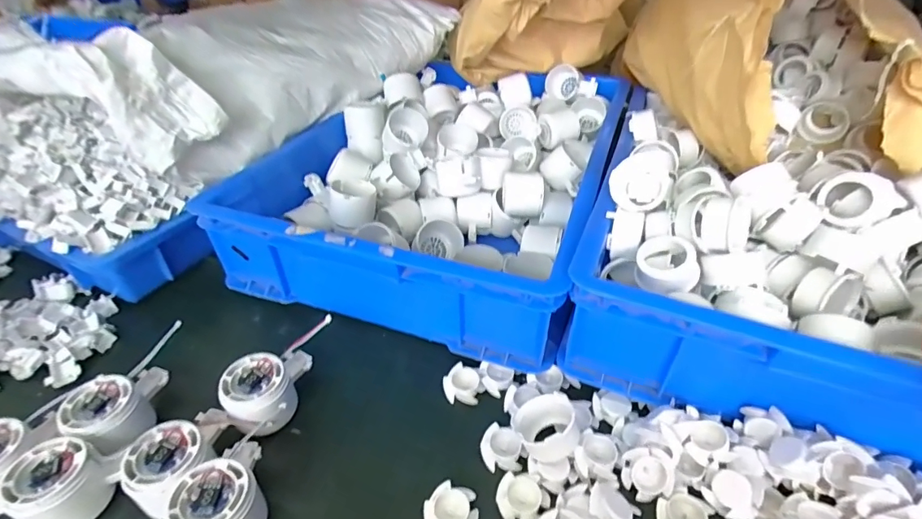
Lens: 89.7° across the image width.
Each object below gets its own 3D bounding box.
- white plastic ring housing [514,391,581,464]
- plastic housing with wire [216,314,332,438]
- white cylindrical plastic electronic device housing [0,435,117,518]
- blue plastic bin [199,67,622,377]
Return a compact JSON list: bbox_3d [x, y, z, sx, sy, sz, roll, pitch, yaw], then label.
[{"bbox_3d":[0.077,0.146,0.403,0.055,0.023,0.052,-2,44,2],"label":"white plastic ring housing"},{"bbox_3d":[-0.174,0.113,0.437,0.062,0.068,0.112,12,41,17],"label":"plastic housing with wire"},{"bbox_3d":[-0.308,0.174,0.360,0.053,0.051,0.054,-2,39,1],"label":"white cylindrical plastic electronic device housing"},{"bbox_3d":[-0.010,-0.147,0.663,0.414,0.109,0.554,12,41,17],"label":"blue plastic bin"}]

